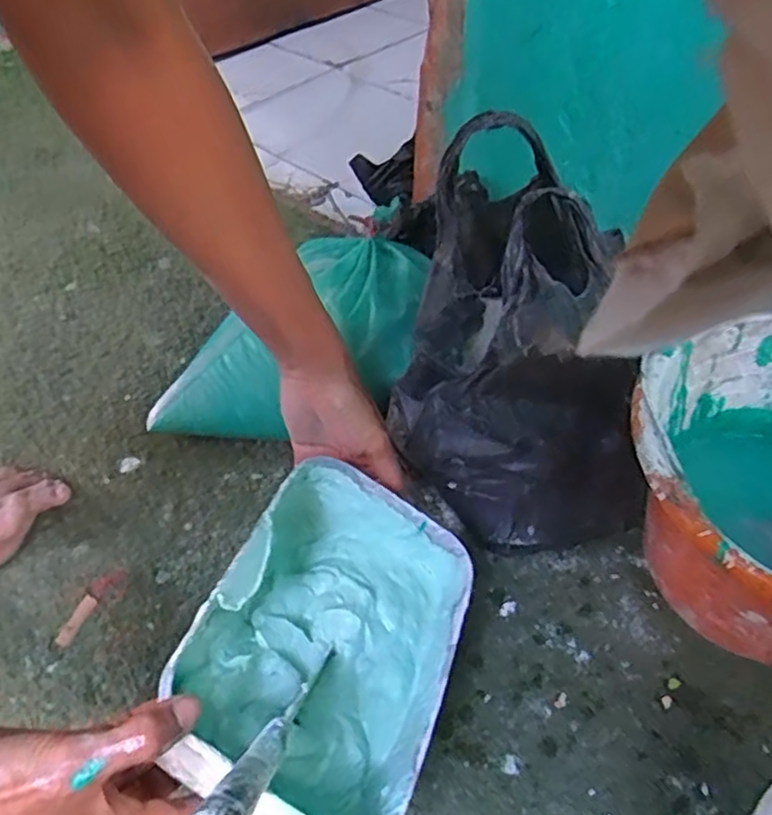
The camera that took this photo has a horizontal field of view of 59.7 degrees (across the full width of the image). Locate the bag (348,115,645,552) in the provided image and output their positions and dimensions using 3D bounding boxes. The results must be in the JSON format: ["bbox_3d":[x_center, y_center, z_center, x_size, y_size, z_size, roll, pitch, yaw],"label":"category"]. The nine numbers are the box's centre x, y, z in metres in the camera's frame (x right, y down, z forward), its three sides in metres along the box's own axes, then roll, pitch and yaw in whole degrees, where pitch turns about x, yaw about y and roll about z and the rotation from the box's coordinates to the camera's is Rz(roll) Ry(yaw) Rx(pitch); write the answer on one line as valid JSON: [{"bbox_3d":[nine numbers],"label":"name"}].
[{"bbox_3d":[0.084,-0.053,0.513,0.164,0.236,0.254,-11,51,-8],"label":"bag"}]

